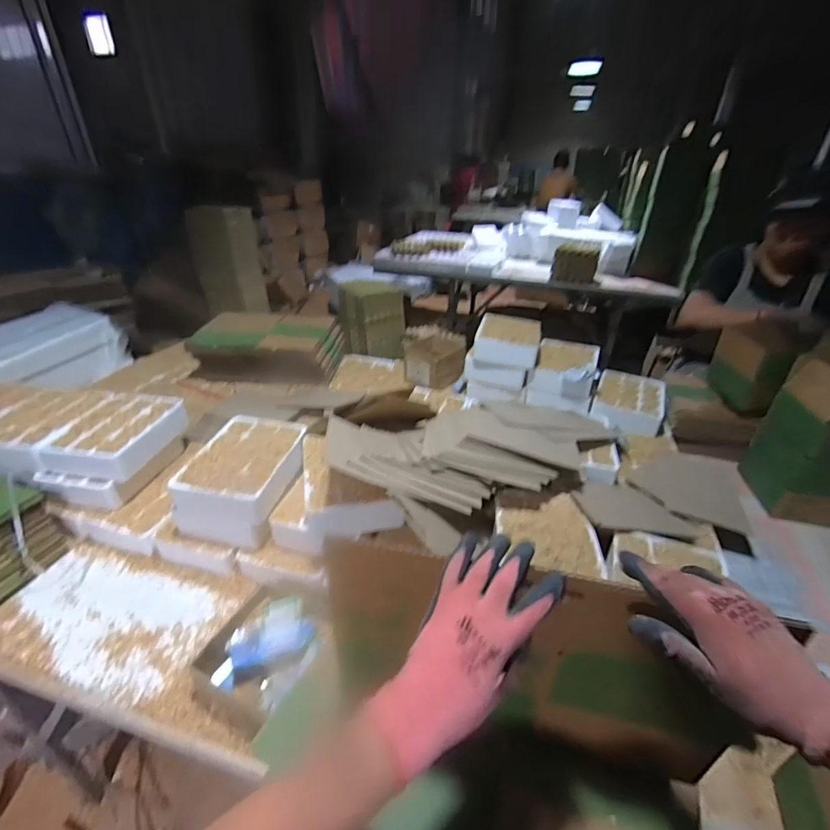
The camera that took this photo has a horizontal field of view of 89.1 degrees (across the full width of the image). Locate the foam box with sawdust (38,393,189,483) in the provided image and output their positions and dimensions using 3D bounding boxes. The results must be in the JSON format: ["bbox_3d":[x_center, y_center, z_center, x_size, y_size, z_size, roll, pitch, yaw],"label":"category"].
[{"bbox_3d":[-0.688,0.048,0.990,0.192,0.080,0.248,5,33,7],"label":"foam box with sawdust"}]

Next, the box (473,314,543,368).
[{"bbox_3d":[0.285,-0.234,1.309,0.197,0.087,0.203,10,34,14],"label":"box"}]

